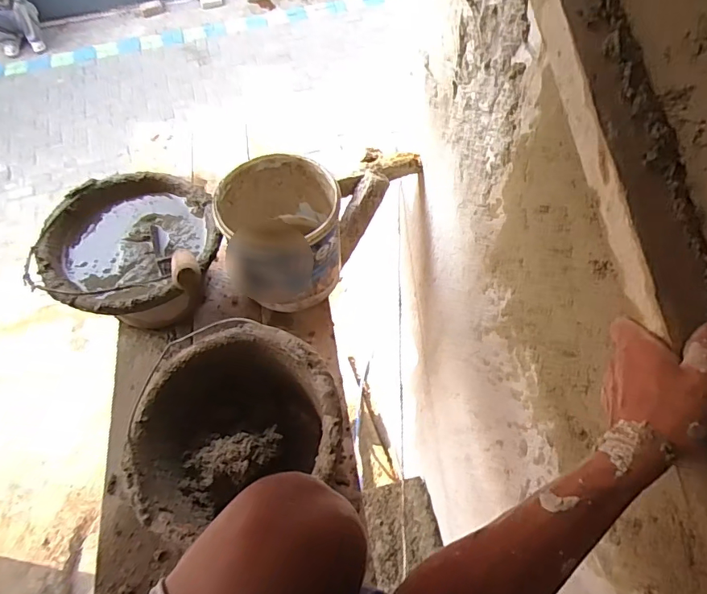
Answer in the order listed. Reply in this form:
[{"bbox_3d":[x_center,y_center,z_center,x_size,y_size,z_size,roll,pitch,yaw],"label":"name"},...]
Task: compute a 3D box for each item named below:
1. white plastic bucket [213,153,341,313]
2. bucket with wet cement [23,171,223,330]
[{"bbox_3d":[-0.113,-0.099,0.756,0.180,0.163,0.185,0,61,0],"label":"white plastic bucket"},{"bbox_3d":[-0.343,-0.061,0.748,0.213,0.148,0.241,10,61,6],"label":"bucket with wet cement"}]

